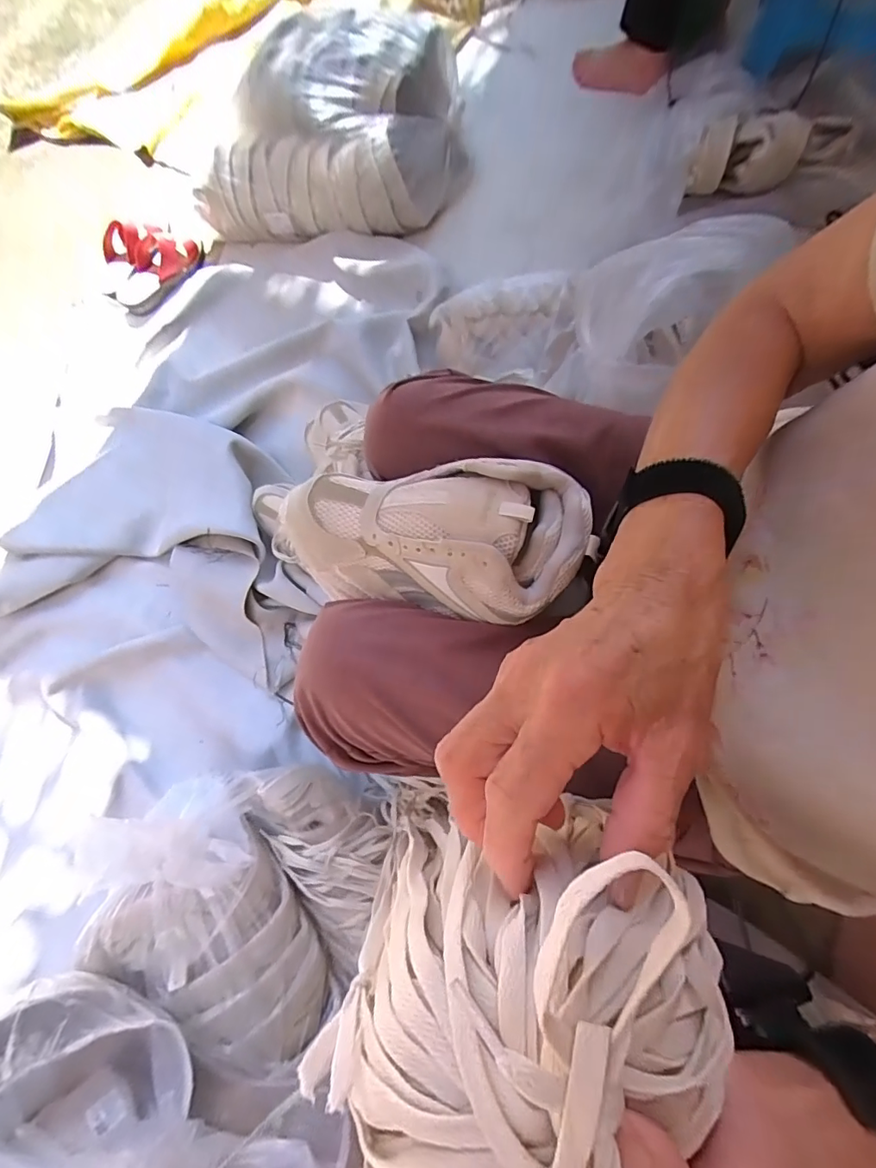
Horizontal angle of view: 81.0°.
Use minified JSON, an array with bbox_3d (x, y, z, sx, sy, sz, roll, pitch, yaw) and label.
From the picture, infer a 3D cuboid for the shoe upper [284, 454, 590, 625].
[{"bbox_3d":[-0.009,-0.033,0.383,0.226,0.066,0.104,3,74,17],"label":"shoe upper"}]

